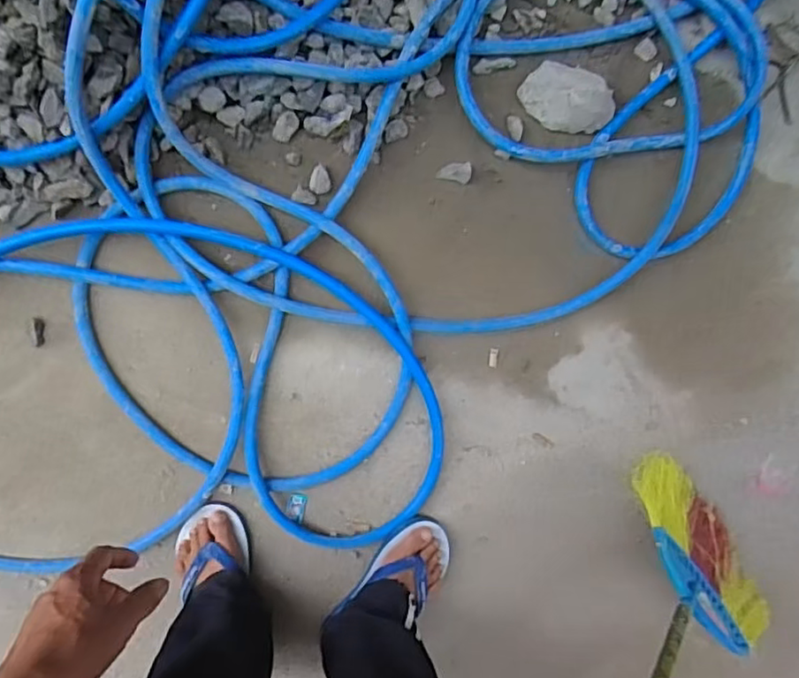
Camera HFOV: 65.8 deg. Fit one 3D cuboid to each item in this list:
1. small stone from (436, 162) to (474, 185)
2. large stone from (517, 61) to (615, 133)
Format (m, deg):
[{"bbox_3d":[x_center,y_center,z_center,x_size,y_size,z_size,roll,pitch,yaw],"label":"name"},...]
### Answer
[{"bbox_3d":[0.082,-0.245,0.901,0.050,0.018,0.029,11,94,-6],"label":"small stone"},{"bbox_3d":[0.244,-0.347,0.893,0.134,0.048,0.077,10,94,-5],"label":"large stone"}]

